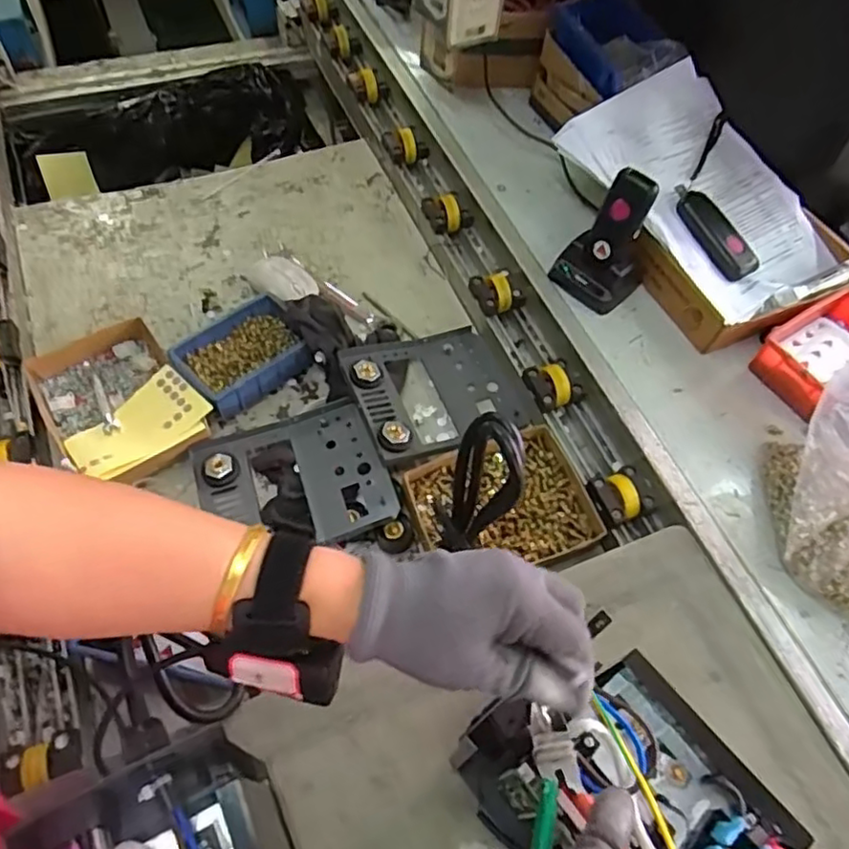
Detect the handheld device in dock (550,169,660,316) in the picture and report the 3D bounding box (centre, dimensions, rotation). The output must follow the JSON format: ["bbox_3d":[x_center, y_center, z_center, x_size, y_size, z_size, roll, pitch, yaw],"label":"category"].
[{"bbox_3d":[0.200,-0.197,0.703,0.086,0.134,0.064,40,64,19],"label":"handheld device in dock"}]

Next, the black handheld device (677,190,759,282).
[{"bbox_3d":[0.344,-0.225,0.757,0.051,0.022,0.120,-27,78,-19],"label":"black handheld device"}]

